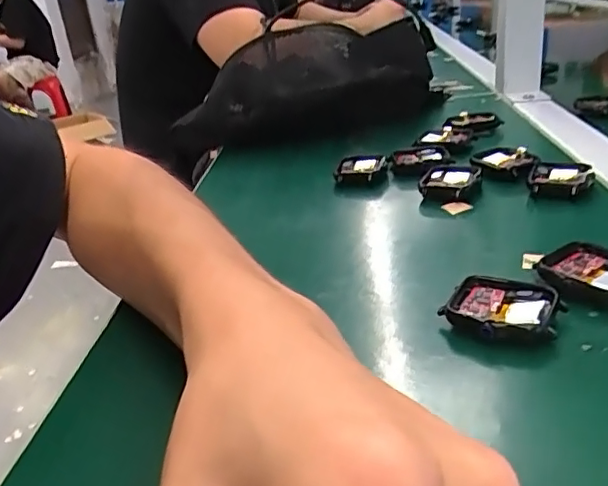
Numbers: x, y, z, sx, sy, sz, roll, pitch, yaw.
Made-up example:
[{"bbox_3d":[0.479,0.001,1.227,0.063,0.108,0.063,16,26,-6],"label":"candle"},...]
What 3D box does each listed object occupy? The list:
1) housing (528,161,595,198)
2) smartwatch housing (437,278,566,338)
[{"bbox_3d":[0.169,-0.043,0.375,0.036,0.011,0.043,7,28,27],"label":"housing"},{"bbox_3d":[0.086,0.029,0.251,0.046,0.009,0.038,12,31,35],"label":"smartwatch housing"}]

